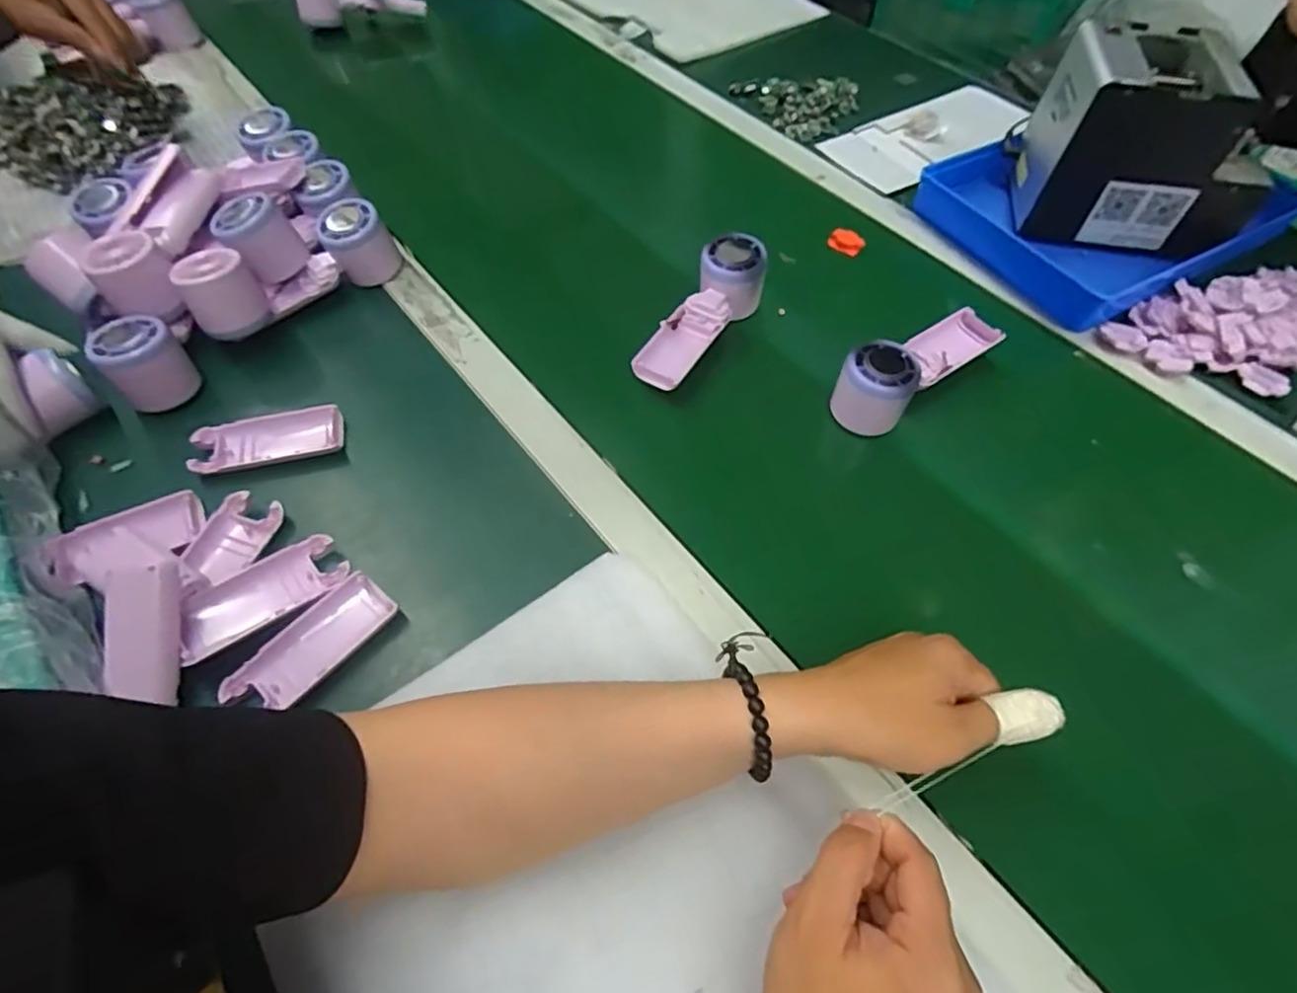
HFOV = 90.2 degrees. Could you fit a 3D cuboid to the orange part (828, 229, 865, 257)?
[{"bbox_3d":[0.198,-0.255,0.648,0.034,0.013,0.026,20,59,12],"label":"orange part"}]

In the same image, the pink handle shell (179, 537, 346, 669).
[{"bbox_3d":[-0.249,0.068,0.422,0.100,0.026,0.041,-33,60,-28],"label":"pink handle shell"}]

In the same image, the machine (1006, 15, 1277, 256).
[{"bbox_3d":[0.458,-0.323,0.612,0.173,0.154,0.150,5,58,2],"label":"machine"}]

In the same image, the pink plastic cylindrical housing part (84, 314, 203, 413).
[{"bbox_3d":[-0.396,-0.107,0.509,0.056,0.047,0.060,-36,65,-21],"label":"pink plastic cylindrical housing part"}]

